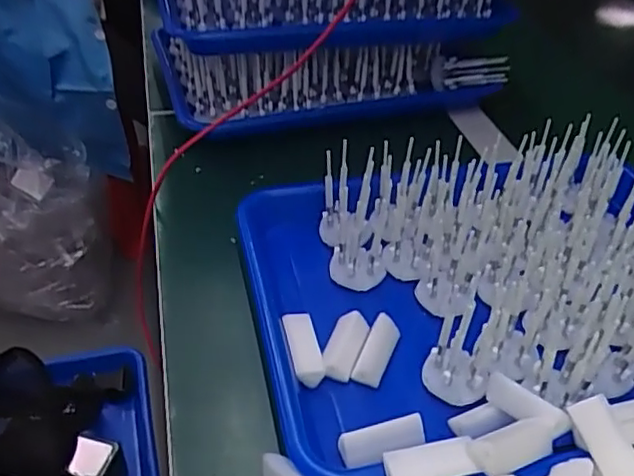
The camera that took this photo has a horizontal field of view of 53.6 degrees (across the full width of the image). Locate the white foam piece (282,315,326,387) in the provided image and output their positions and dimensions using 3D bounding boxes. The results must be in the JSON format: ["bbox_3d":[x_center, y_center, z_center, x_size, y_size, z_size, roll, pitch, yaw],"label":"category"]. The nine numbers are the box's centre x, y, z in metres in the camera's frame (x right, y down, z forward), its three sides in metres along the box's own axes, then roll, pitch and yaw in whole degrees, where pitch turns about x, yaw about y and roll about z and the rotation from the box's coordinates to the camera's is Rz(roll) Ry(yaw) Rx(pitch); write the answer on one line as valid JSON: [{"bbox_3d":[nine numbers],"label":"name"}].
[{"bbox_3d":[-0.008,0.067,0.383,0.018,0.013,0.043,-8,42,-13],"label":"white foam piece"}]

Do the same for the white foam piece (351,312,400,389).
[{"bbox_3d":[0.037,0.070,0.388,0.018,0.009,0.046,17,57,16],"label":"white foam piece"}]

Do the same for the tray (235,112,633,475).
[{"bbox_3d":[0.127,0.023,0.419,0.334,0.074,0.238,-8,42,-12],"label":"tray"}]

